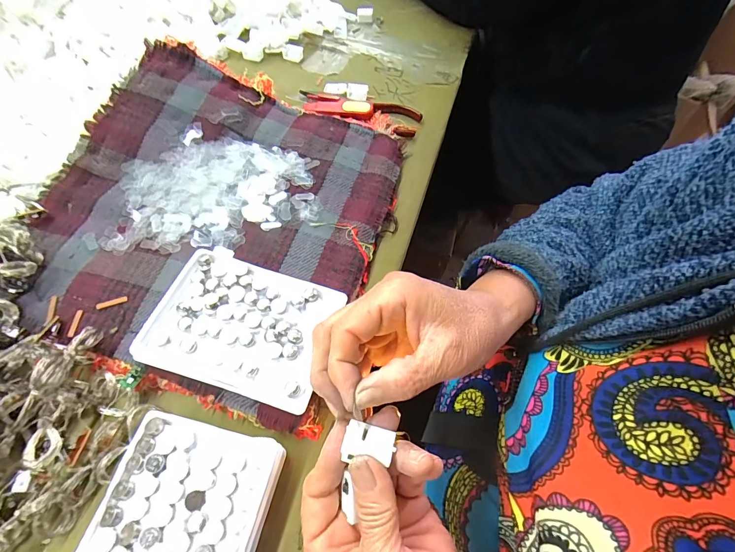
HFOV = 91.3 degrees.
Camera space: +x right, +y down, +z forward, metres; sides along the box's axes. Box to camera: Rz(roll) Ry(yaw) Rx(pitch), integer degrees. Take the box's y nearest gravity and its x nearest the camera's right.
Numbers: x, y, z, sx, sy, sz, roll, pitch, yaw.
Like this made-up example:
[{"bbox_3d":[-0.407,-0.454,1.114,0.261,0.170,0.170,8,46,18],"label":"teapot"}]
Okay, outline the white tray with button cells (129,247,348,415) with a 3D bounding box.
[{"bbox_3d":[-0.092,0.036,0.272,0.126,0.015,0.096,17,59,5],"label":"white tray with button cells"}]

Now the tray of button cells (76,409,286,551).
[{"bbox_3d":[-0.114,0.158,0.213,0.095,0.028,0.128,13,59,3],"label":"tray of button cells"}]

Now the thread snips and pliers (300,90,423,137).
[{"bbox_3d":[-0.011,-0.205,0.439,0.149,0.022,0.059,15,59,3],"label":"thread snips and pliers"}]

